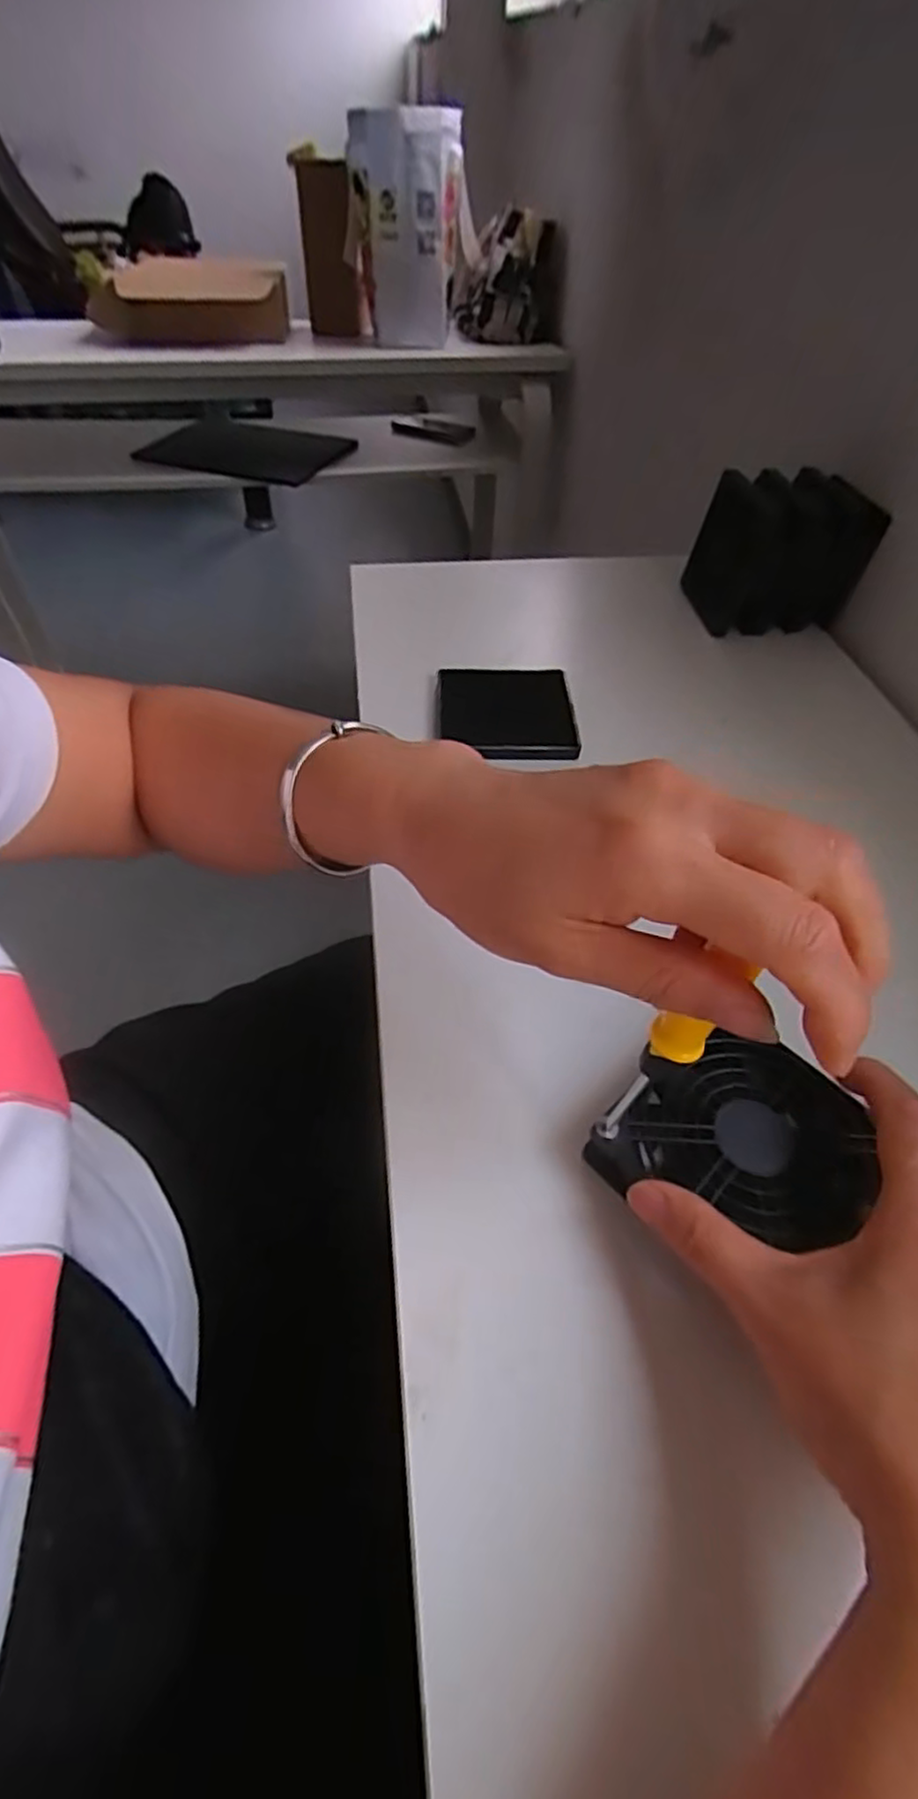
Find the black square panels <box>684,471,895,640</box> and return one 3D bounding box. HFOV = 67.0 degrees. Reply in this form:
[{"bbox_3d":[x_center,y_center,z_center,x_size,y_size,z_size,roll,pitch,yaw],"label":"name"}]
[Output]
[{"bbox_3d":[0.263,-0.286,0.579,0.103,0.102,0.105,-5,50,-8],"label":"black square panels"}]

